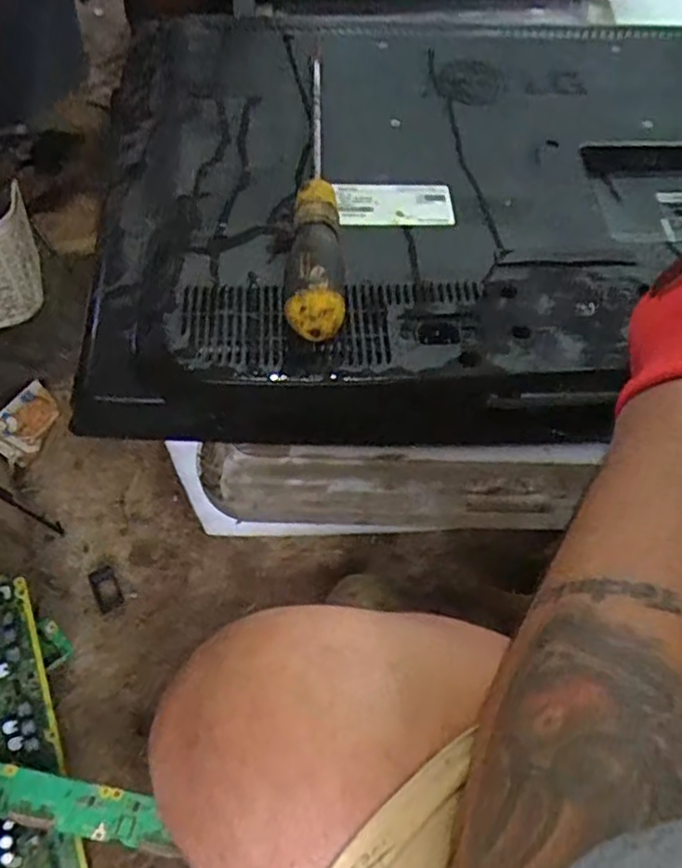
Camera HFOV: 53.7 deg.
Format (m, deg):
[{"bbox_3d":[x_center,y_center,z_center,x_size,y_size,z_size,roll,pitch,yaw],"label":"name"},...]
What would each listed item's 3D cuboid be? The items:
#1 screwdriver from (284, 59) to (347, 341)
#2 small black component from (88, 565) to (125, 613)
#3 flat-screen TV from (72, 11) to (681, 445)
[{"bbox_3d":[-0.017,-0.170,0.451,0.034,0.037,0.265,1,60,-2],"label":"screwdriver"},{"bbox_3d":[-0.256,0.168,0.731,0.026,0.006,0.048,-24,64,-16],"label":"small black component"},{"bbox_3d":[0.107,-0.173,0.505,0.548,0.077,0.385,0,60,-3],"label":"flat-screen TV"}]

